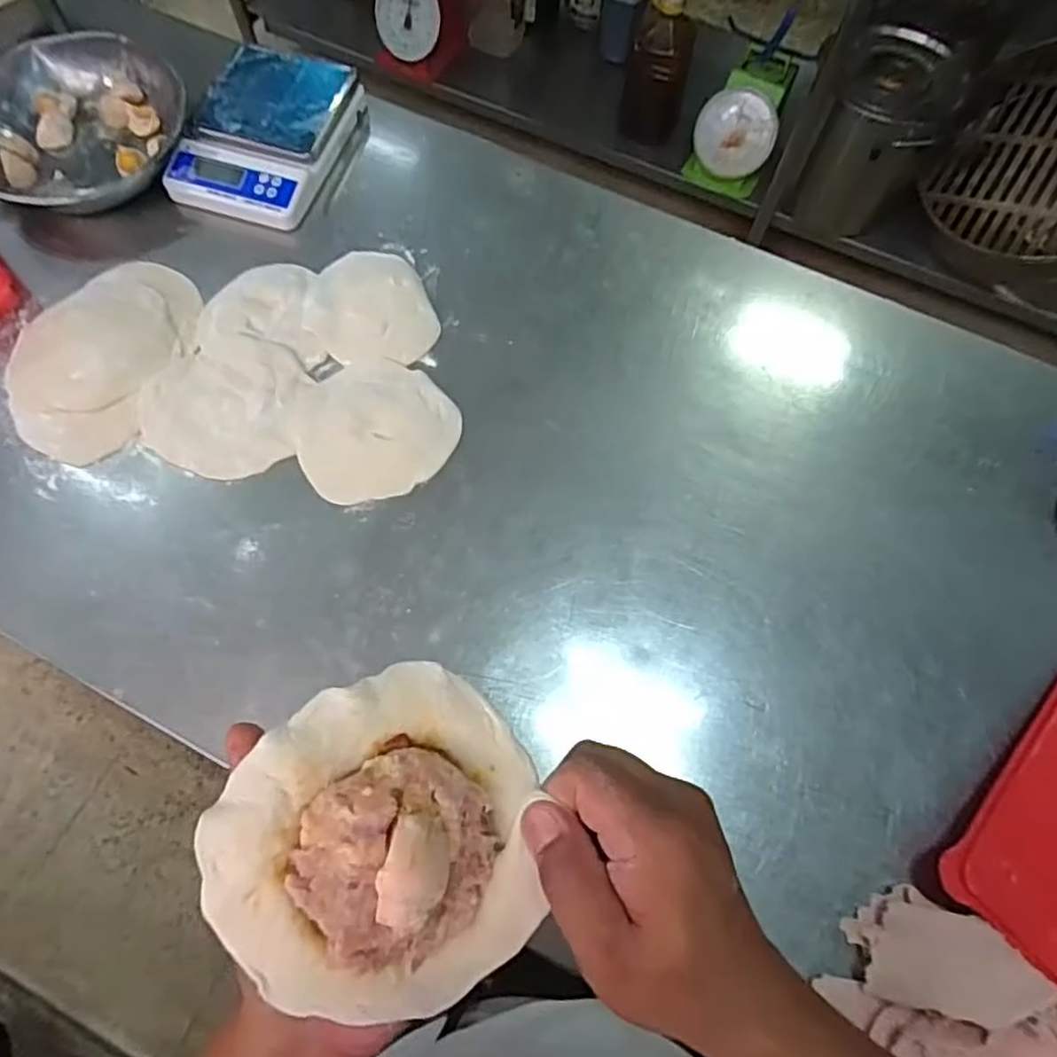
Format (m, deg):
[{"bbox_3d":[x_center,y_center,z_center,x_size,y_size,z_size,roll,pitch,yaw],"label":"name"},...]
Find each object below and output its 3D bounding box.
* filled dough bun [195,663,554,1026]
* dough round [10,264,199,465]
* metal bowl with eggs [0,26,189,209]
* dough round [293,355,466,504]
[{"bbox_3d":[-0.056,0.133,0.276,0.134,0.043,0.134,3,80,-18],"label":"filled dough bun"},{"bbox_3d":[-0.425,-0.177,0.666,0.164,0.021,0.215,25,70,8],"label":"dough round"},{"bbox_3d":[-0.486,-0.442,0.748,0.219,0.070,0.234,0,68,-1],"label":"metal bowl with eggs"},{"bbox_3d":[-0.144,-0.098,0.649,0.147,0.009,0.144,-10,69,-5],"label":"dough round"}]

